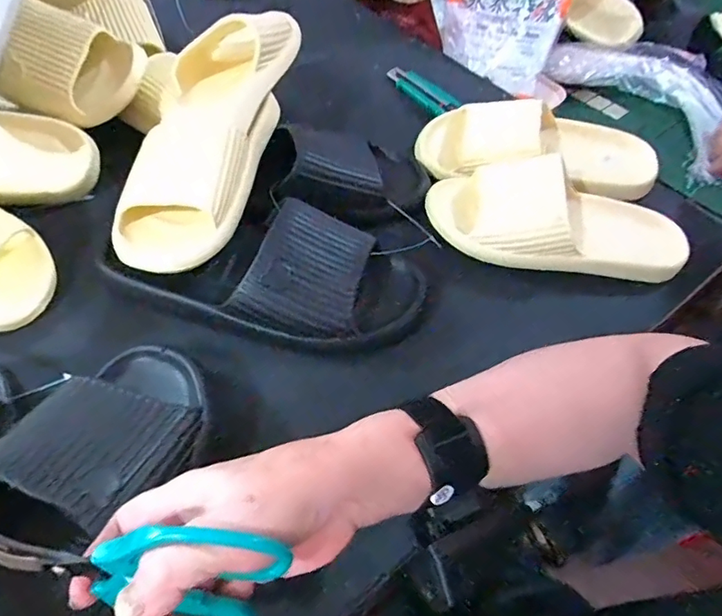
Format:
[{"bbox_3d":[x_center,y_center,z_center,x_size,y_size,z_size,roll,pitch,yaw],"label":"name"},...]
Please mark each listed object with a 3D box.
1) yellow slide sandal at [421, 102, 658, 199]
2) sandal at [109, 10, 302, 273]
[{"bbox_3d":[0.187,-0.167,0.535,0.245,0.070,0.106,15,55,7],"label":"yellow slide sandal"},{"bbox_3d":[-0.141,-0.176,0.452,0.102,0.084,0.296,9,54,2],"label":"sandal"}]

